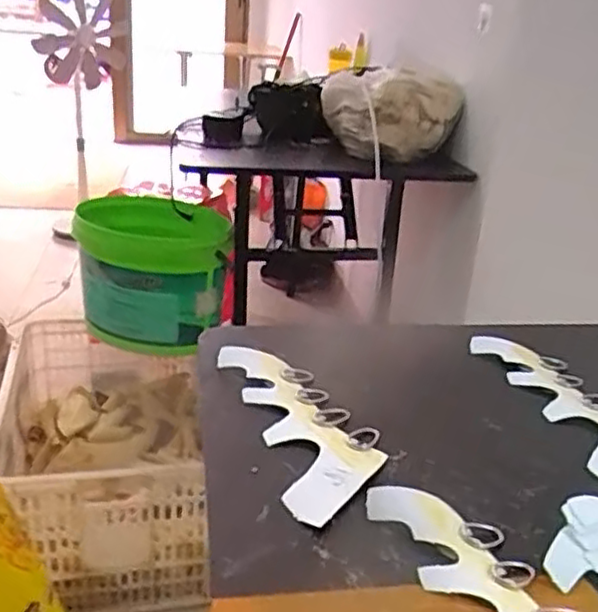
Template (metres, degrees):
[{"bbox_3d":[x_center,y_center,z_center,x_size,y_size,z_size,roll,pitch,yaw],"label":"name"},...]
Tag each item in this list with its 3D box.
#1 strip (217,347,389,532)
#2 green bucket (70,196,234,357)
[{"bbox_3d":[0.005,0.089,0.546,0.085,0.011,0.216,-1,26,-21],"label":"strip"},{"bbox_3d":[-0.323,-0.073,1.561,0.323,0.254,0.363,-1,25,-12],"label":"green bucket"}]

